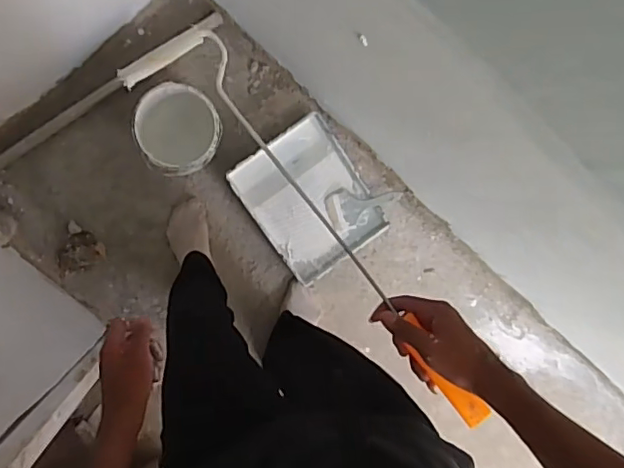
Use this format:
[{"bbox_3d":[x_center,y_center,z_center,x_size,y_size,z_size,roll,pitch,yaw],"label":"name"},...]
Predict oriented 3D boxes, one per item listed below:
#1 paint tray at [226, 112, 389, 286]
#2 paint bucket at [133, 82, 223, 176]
[{"bbox_3d":[-0.006,-0.086,1.458,0.286,0.061,0.351,-36,97,-5],"label":"paint tray"},{"bbox_3d":[-0.312,-0.242,1.340,0.183,0.160,0.201,-21,96,-7],"label":"paint bucket"}]

